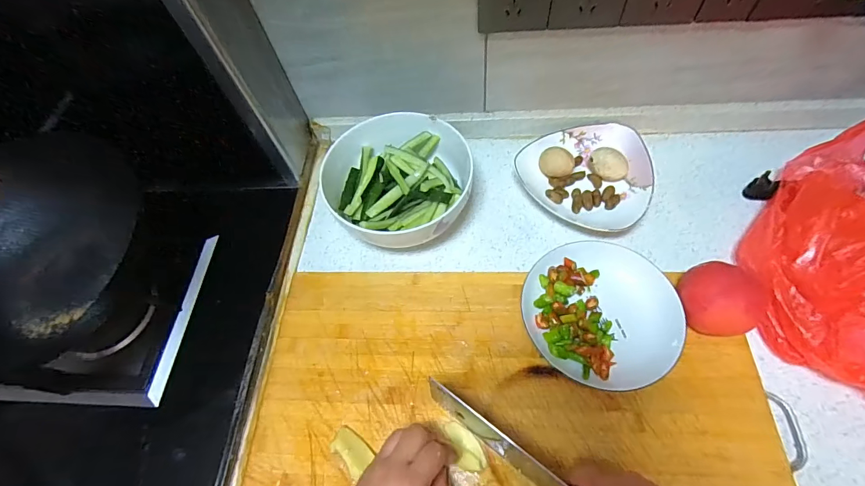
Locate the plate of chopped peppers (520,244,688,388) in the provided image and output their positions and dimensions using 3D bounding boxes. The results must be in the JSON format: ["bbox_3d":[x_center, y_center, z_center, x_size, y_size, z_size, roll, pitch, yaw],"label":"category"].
[{"bbox_3d":[0.193,0.079,0.463,0.162,0.026,0.173,-3,60,5],"label":"plate of chopped peppers"}]

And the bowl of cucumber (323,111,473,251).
[{"bbox_3d":[-0.055,-0.098,0.569,0.212,0.072,0.220,-3,60,5],"label":"bowl of cucumber"}]

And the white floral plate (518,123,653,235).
[{"bbox_3d":[0.230,-0.104,0.576,0.165,0.045,0.179,-3,60,5],"label":"white floral plate"}]

